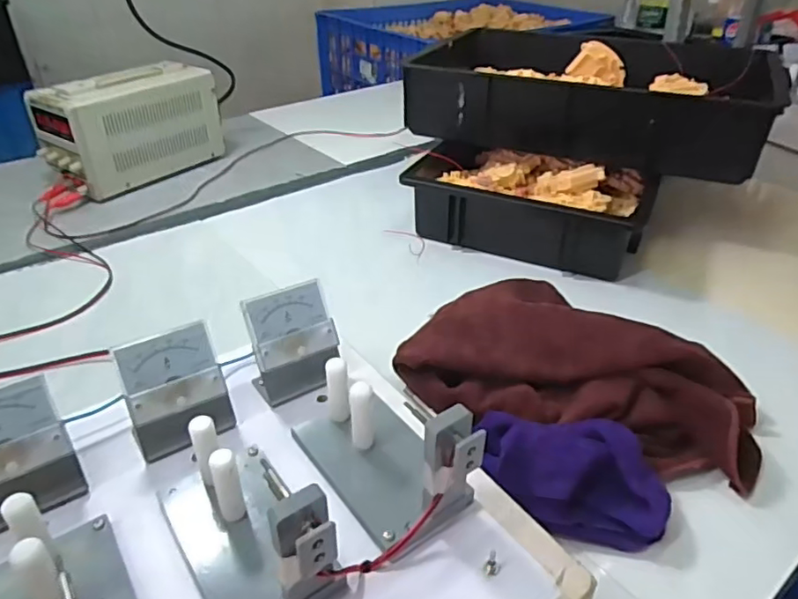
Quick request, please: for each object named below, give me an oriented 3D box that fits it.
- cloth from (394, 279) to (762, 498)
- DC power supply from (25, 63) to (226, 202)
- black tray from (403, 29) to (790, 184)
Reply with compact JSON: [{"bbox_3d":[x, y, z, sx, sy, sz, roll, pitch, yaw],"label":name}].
[{"bbox_3d":[0.162,0.056,0.533,0.306,0.065,0.169,10,35,14],"label":"cloth"},{"bbox_3d":[-0.405,-0.268,0.908,0.099,0.145,0.252,21,39,28],"label":"DC power supply"},{"bbox_3d":[0.271,-0.296,0.859,0.458,0.109,0.323,13,36,18],"label":"black tray"}]

